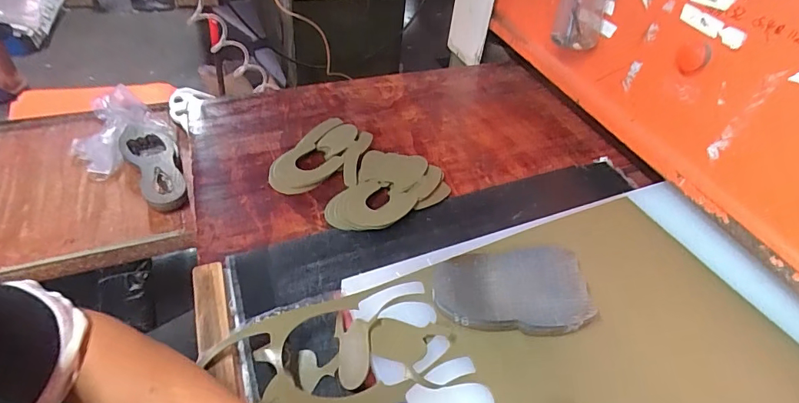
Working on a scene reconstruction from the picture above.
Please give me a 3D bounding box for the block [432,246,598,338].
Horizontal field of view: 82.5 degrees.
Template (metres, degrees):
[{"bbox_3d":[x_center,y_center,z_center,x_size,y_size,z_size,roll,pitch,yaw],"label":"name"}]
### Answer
[{"bbox_3d":[0.125,0.098,0.519,0.173,0.036,0.111,2,44,-3],"label":"block"}]

